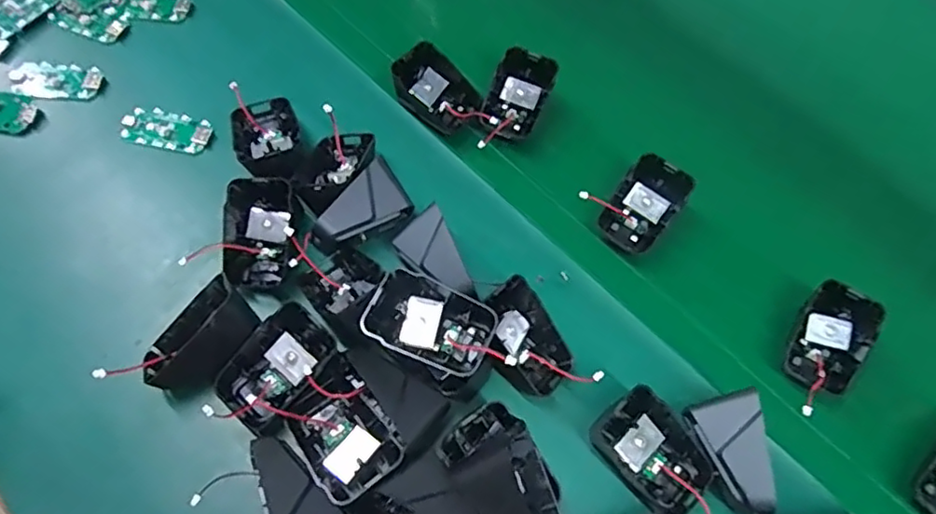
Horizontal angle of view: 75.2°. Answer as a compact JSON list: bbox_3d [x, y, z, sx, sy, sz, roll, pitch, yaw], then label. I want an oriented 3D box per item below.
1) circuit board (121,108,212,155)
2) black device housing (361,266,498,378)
[{"bbox_3d":[-0.220,-0.093,0.446,0.064,0.008,0.030,11,64,1],"label":"circuit board"},{"bbox_3d":[-0.022,0.040,0.348,0.069,0.027,0.046,25,65,8],"label":"black device housing"}]

